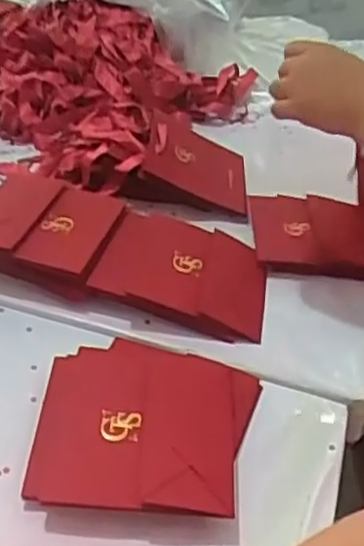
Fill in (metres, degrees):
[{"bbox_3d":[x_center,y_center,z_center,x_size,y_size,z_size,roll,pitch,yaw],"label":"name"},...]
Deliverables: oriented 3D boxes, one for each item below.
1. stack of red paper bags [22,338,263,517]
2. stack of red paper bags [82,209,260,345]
[{"bbox_3d":[-0.024,0.117,0.576,0.170,0.034,0.179,6,38,-2],"label":"stack of red paper bags"},{"bbox_3d":[0.005,-0.003,0.718,0.162,0.040,0.139,13,38,7],"label":"stack of red paper bags"}]

